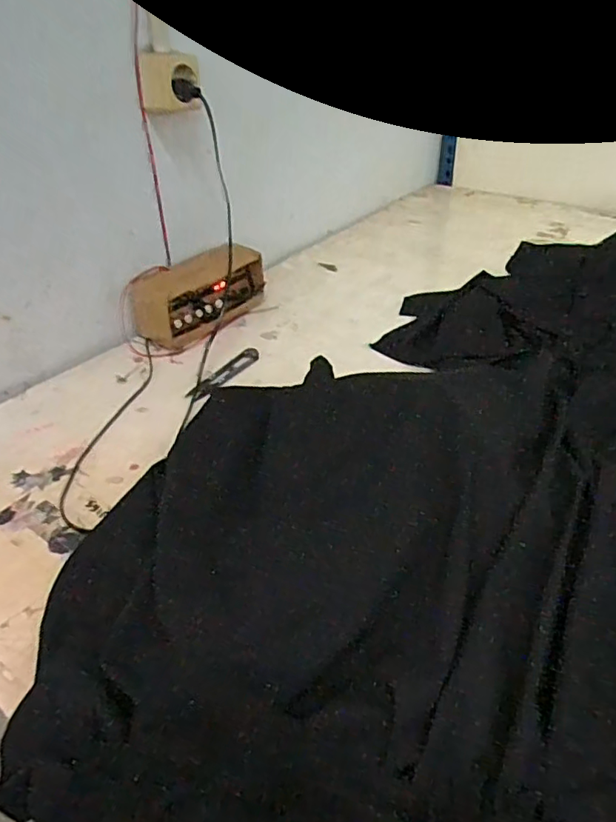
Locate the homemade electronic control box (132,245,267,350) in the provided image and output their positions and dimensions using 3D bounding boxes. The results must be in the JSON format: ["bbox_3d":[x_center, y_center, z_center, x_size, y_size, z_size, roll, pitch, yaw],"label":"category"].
[{"bbox_3d":[-0.145,-0.163,0.782,0.078,0.088,0.184,27,46,32],"label":"homemade electronic control box"}]

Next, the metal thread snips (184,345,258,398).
[{"bbox_3d":[-0.100,-0.047,0.692,0.024,0.008,0.117,21,43,27],"label":"metal thread snips"}]

